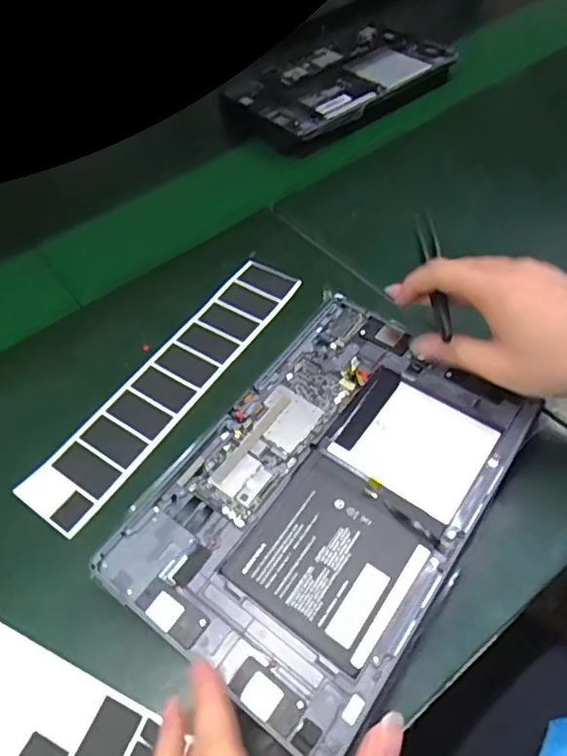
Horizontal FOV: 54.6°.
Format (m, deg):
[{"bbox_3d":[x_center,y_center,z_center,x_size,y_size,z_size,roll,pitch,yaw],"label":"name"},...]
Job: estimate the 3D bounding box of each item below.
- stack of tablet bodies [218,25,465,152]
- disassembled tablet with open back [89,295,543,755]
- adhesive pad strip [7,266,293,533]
[{"bbox_3d":[0.064,-0.350,0.649,0.245,0.026,0.174,-34,59,-18],"label":"stack of tablet bodies"},{"bbox_3d":[0.030,0.062,0.337,0.167,0.007,0.249,31,62,23],"label":"disassembled tablet with open back"},{"bbox_3d":[-0.085,0.000,0.425,0.055,0.004,0.263,28,62,24],"label":"adhesive pad strip"}]

